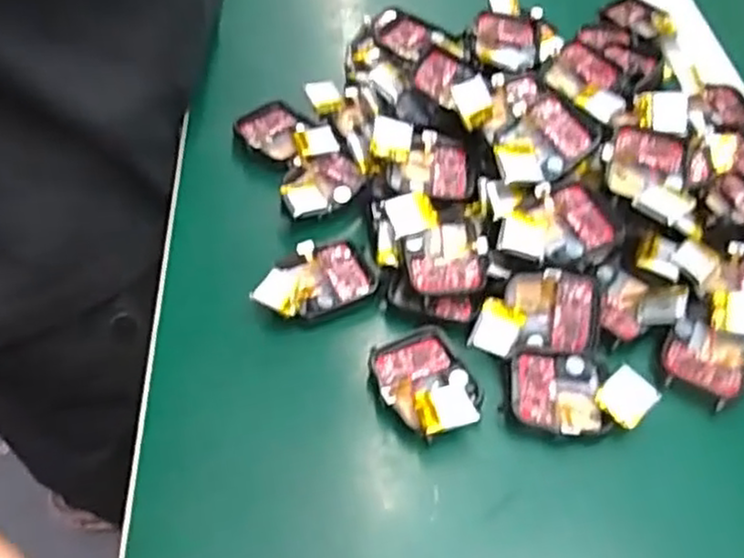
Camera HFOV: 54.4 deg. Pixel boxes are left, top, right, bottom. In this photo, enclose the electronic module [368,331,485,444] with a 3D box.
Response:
[{"bbox_3d":[0.022,0.045,0.299,0.037,0.017,0.048,-23,56,-21],"label":"electronic module"}]

